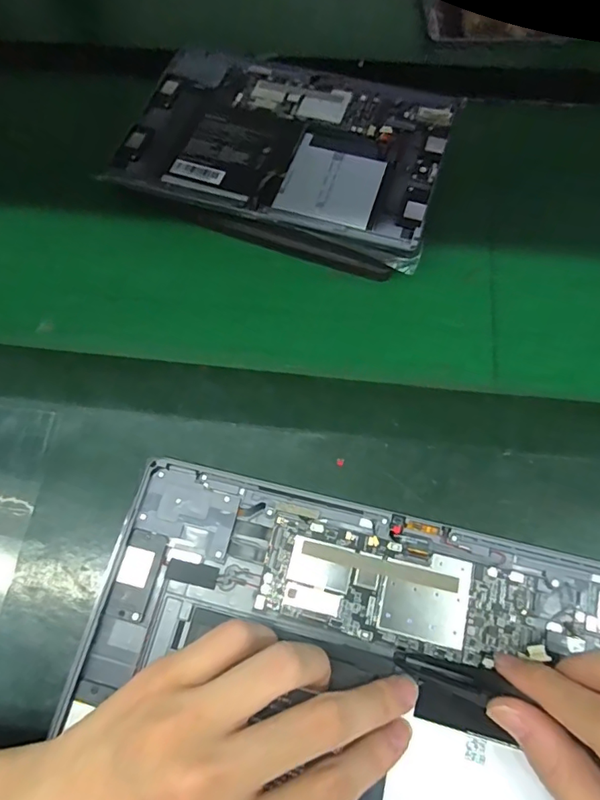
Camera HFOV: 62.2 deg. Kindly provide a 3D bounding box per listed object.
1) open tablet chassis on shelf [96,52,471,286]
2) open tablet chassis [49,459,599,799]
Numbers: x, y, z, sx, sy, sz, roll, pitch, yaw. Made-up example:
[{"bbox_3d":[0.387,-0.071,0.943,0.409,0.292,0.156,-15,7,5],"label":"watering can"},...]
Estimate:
[{"bbox_3d":[-0.010,-0.214,0.402,0.250,0.009,0.209,17,70,8],"label":"open tablet chassis on shelf"},{"bbox_3d":[0.027,0.132,0.214,0.249,0.007,0.165,13,70,7],"label":"open tablet chassis"}]

